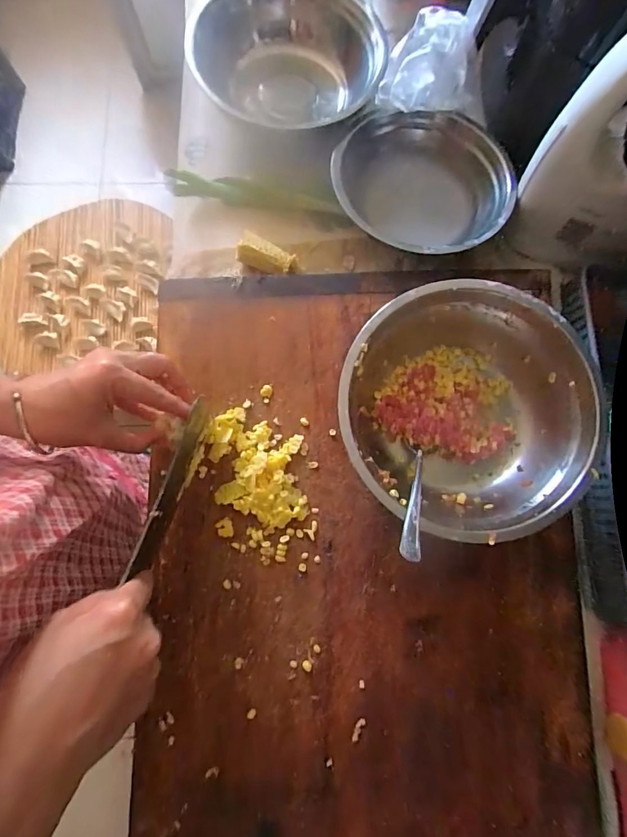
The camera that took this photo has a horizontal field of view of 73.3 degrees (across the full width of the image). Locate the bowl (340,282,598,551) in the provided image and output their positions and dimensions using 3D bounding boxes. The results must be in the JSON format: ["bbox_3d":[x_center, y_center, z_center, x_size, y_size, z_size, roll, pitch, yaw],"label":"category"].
[{"bbox_3d":[0.128,-0.005,0.367,0.202,0.072,0.199,0,79,-1],"label":"bowl"}]

